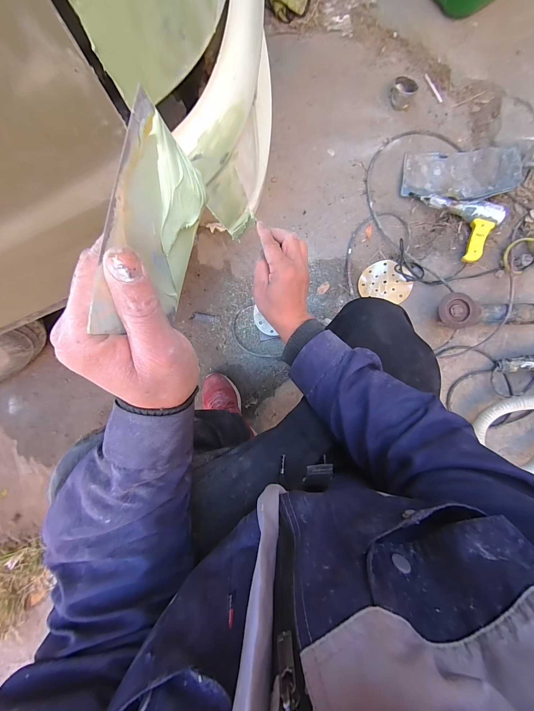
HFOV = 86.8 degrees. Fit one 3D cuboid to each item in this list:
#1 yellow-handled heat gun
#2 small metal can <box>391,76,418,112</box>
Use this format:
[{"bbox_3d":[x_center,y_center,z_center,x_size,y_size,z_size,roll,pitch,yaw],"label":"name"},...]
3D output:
[{"bbox_3d":[0.541,-0.376,0.759,0.125,0.049,0.227,-30,86,3],"label":"yellow-handled heat gun"},{"bbox_3d":[0.396,-0.766,0.817,0.065,0.033,0.082,20,90,5],"label":"small metal can"}]

